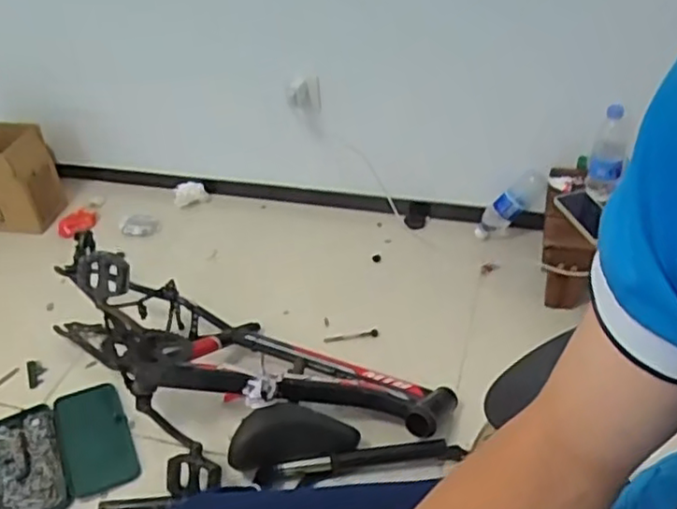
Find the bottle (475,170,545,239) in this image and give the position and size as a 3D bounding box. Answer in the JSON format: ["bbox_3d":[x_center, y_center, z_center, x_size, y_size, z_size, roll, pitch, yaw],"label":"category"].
[{"bbox_3d":[0.417,-0.120,1.609,0.067,0.207,0.075,29,28,-29],"label":"bottle"}]

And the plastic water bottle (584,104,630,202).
[{"bbox_3d":[0.556,-0.195,1.358,0.065,0.232,0.081,12,42,20],"label":"plastic water bottle"}]

